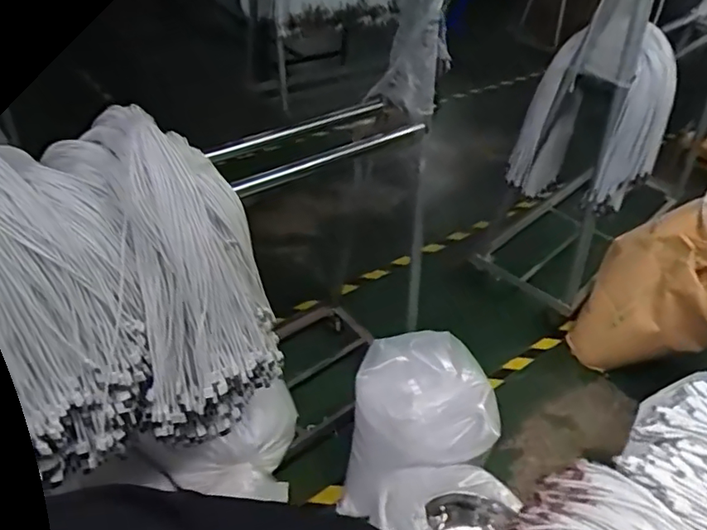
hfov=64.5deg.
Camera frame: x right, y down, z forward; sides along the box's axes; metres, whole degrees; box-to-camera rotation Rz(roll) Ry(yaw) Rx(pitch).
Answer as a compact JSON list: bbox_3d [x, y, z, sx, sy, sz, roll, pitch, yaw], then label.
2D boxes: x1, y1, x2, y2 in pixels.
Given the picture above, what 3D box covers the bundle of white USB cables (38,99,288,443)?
[{"bbox_3d":[-0.287,0.009,0.973,0.262,0.543,0.155,-26,13,-31],"label":"bundle of white USB cables"}]

